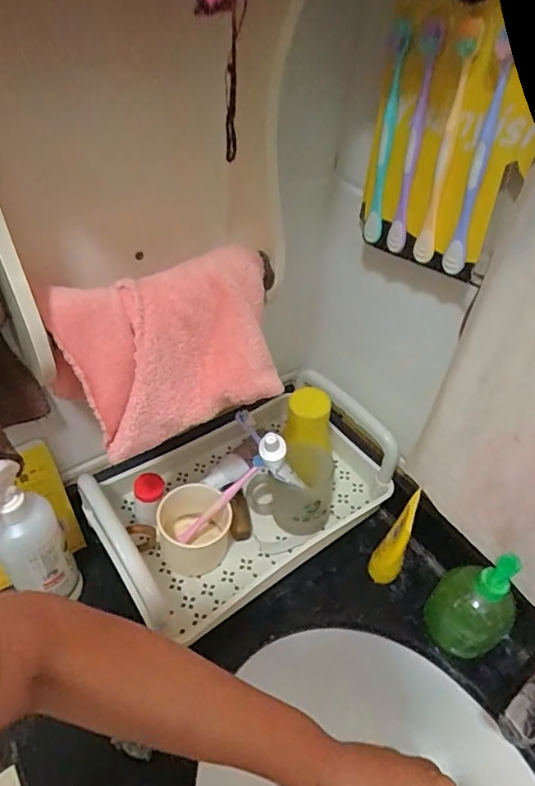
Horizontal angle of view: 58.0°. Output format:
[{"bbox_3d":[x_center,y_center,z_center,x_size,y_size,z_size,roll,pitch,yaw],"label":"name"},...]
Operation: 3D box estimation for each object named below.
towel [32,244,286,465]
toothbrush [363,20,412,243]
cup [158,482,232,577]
[{"bbox_3d":[-0.084,-0.034,0.432,0.196,0.129,0.099,-15,48,-21],"label":"towel"},{"bbox_3d":[0.112,-0.237,0.458,0.015,0.179,0.025,7,44,0],"label":"toothbrush"},{"bbox_3d":[-0.088,0.166,0.587,0.087,0.069,0.083,3,44,-3],"label":"cup"}]

